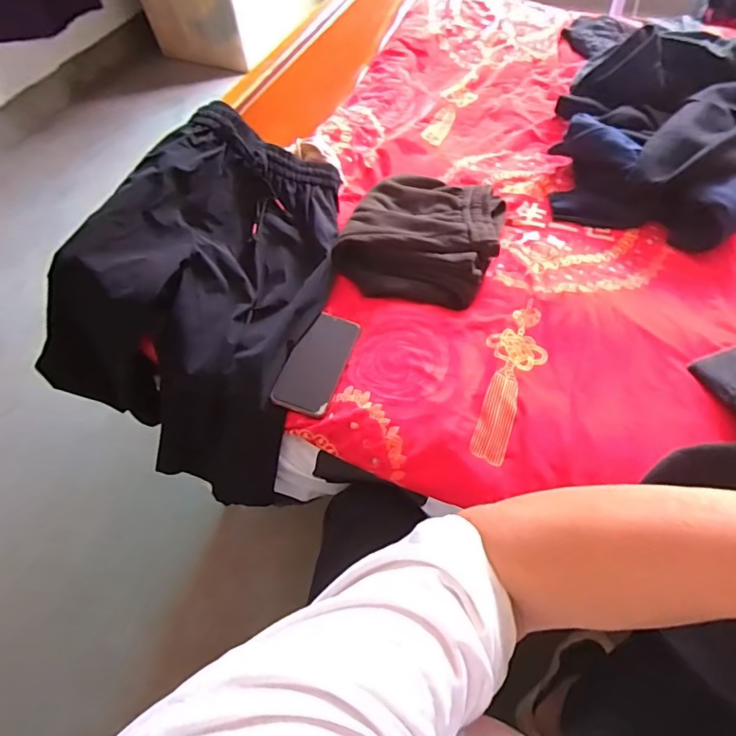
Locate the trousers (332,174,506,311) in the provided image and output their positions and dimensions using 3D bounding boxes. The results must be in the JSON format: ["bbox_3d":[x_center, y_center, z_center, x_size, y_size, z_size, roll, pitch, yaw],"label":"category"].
[{"bbox_3d":[0.093,-0.226,0.825,0.246,0.057,0.278,9,56,10],"label":"trousers"}]

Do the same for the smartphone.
[{"bbox_3d":[-0.070,-0.007,0.704,0.078,0.009,0.166,18,56,2],"label":"smartphone"}]

